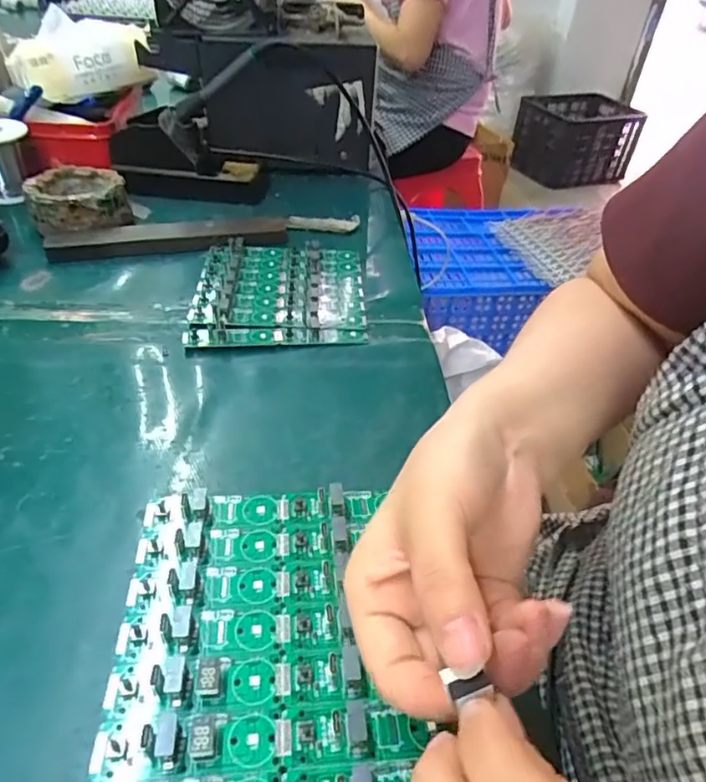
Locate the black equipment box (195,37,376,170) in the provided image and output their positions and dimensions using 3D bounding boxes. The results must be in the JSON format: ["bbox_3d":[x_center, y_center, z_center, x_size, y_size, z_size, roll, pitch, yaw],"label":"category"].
[{"bbox_3d":[-0.069,-0.314,0.643,0.185,0.128,0.053,-12,44,-19],"label":"black equipment box"}]

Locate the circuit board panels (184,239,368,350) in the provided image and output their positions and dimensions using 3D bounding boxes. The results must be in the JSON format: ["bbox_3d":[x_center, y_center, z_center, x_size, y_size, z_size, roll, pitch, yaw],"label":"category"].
[{"bbox_3d":[-0.060,-0.086,0.486,0.136,0.014,0.151,0,41,-6],"label":"circuit board panels"}]

